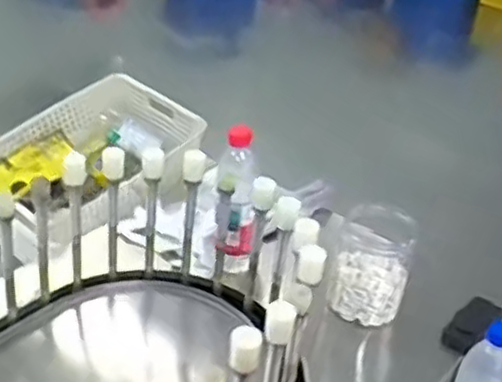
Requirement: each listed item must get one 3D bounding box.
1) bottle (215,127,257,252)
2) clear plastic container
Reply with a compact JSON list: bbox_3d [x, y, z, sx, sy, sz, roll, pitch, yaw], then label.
[{"bbox_3d":[-0.021,0.017,1.027,0.050,0.217,0.059,-4,31,-19],"label":"bottle"},{"bbox_3d":[0.171,0.101,1.033,0.101,0.127,0.124,13,30,10],"label":"clear plastic container"}]

